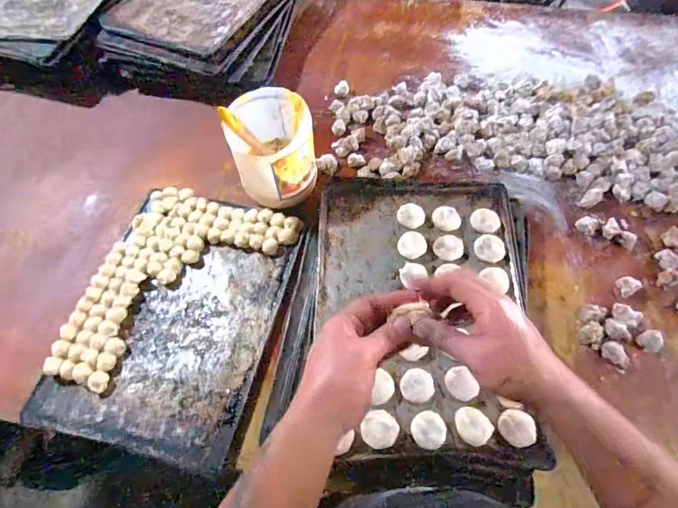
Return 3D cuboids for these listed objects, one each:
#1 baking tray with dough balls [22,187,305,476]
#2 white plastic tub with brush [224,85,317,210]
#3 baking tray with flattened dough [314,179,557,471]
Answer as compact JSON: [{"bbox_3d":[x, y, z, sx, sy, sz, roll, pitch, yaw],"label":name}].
[{"bbox_3d":[-0.278,0.096,0.686,0.339,0.034,0.441,13,63,7],"label":"baking tray with dough balls"},{"bbox_3d":[-0.120,-0.195,0.746,0.151,0.154,0.166,-10,63,-5],"label":"white plastic tub with brush"},{"bbox_3d":[0.130,0.071,0.633,0.333,0.033,0.477,-1,60,3],"label":"baking tray with flattened dough"}]

